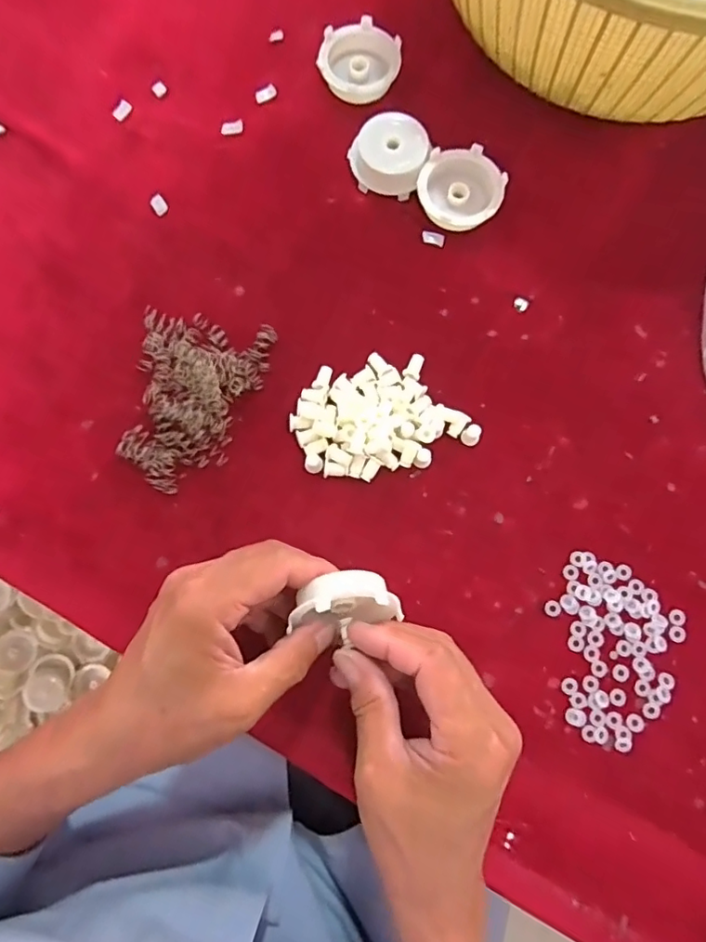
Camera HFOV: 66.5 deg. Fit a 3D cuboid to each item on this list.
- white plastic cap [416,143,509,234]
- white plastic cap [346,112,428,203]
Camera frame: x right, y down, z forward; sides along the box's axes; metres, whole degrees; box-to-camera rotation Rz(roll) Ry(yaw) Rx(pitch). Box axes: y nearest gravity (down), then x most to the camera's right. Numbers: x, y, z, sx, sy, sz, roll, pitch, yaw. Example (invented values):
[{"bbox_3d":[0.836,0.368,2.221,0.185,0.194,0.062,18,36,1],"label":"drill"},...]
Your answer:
[{"bbox_3d":[0.076,-0.197,0.381,0.057,0.018,0.058,0,80,1],"label":"white plastic cap"},{"bbox_3d":[0.025,-0.224,0.382,0.055,0.022,0.049,22,81,4],"label":"white plastic cap"}]

